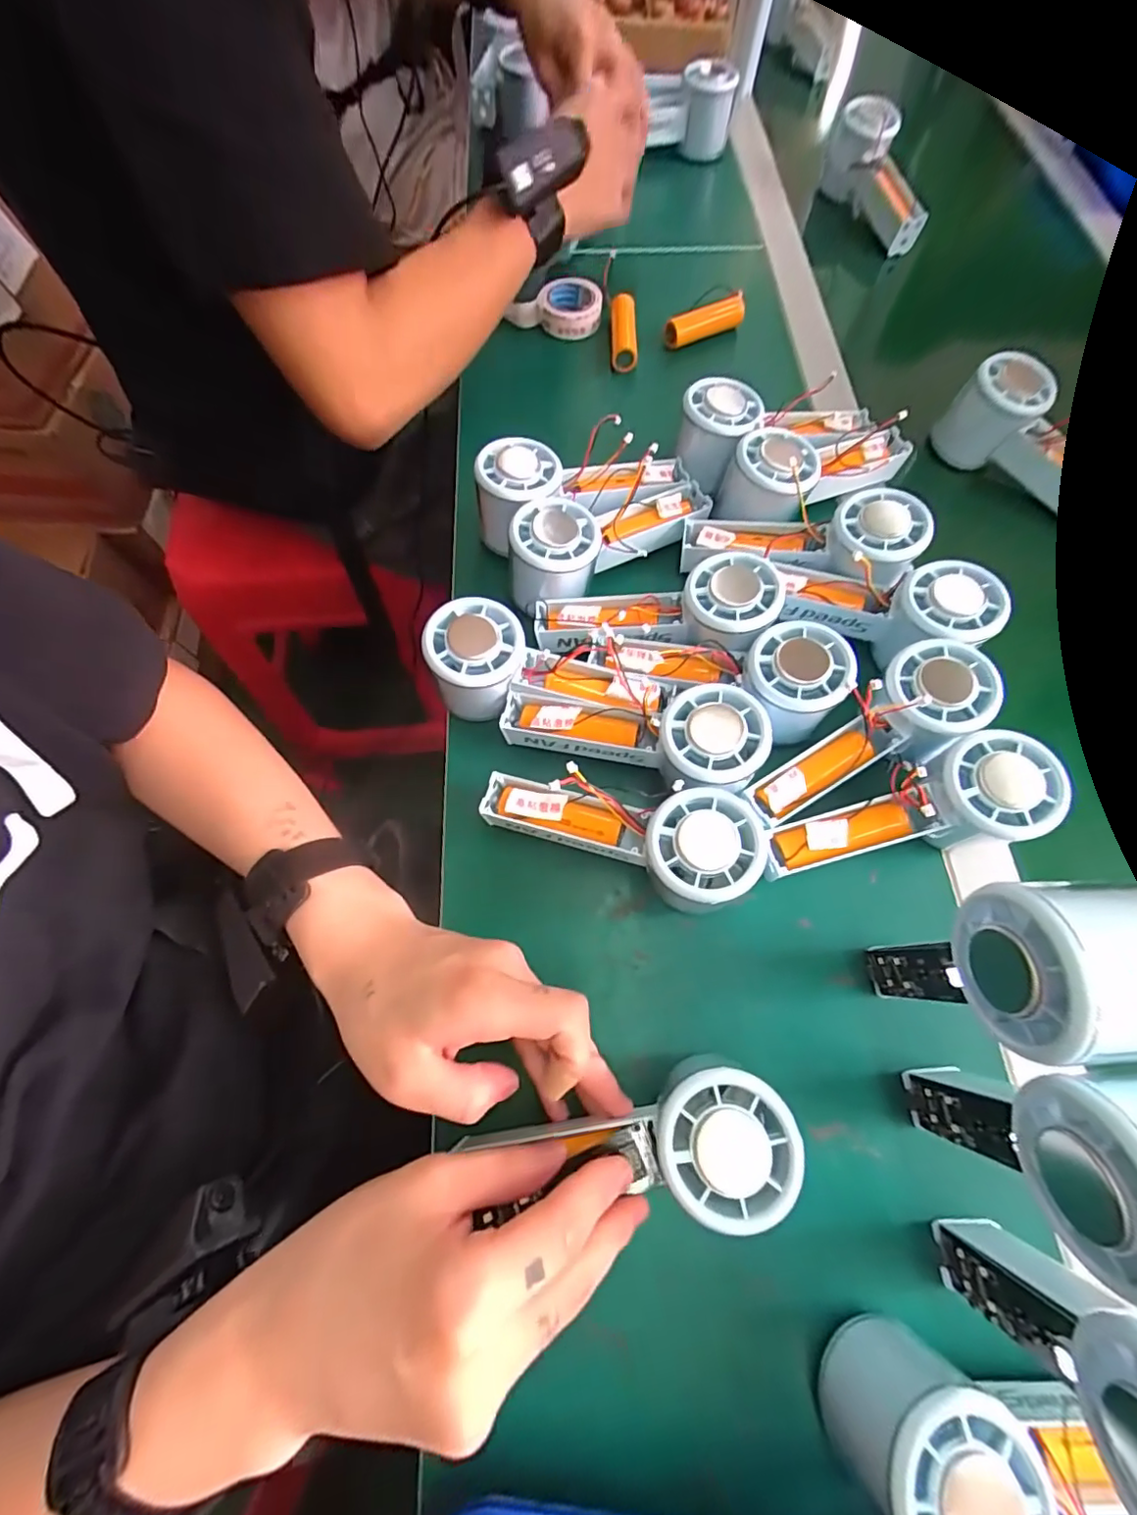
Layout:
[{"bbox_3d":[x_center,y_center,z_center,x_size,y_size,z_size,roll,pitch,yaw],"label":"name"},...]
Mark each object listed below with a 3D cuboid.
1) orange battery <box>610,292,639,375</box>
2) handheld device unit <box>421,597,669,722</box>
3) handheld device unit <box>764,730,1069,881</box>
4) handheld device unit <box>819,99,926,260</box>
[{"bbox_3d":[0.049,-0.371,0.486,0.022,0.025,0.075,1,67,-1],"label":"orange battery"},{"bbox_3d":[-0.016,-0.049,0.348,0.143,0.054,0.051,12,67,-10],"label":"handheld device unit"},{"bbox_3d":[0.183,0.034,0.309,0.154,0.043,0.055,-19,68,10],"label":"handheld device unit"},{"bbox_3d":[0.325,-0.597,0.583,0.149,0.070,0.045,14,62,-35],"label":"handheld device unit"}]

